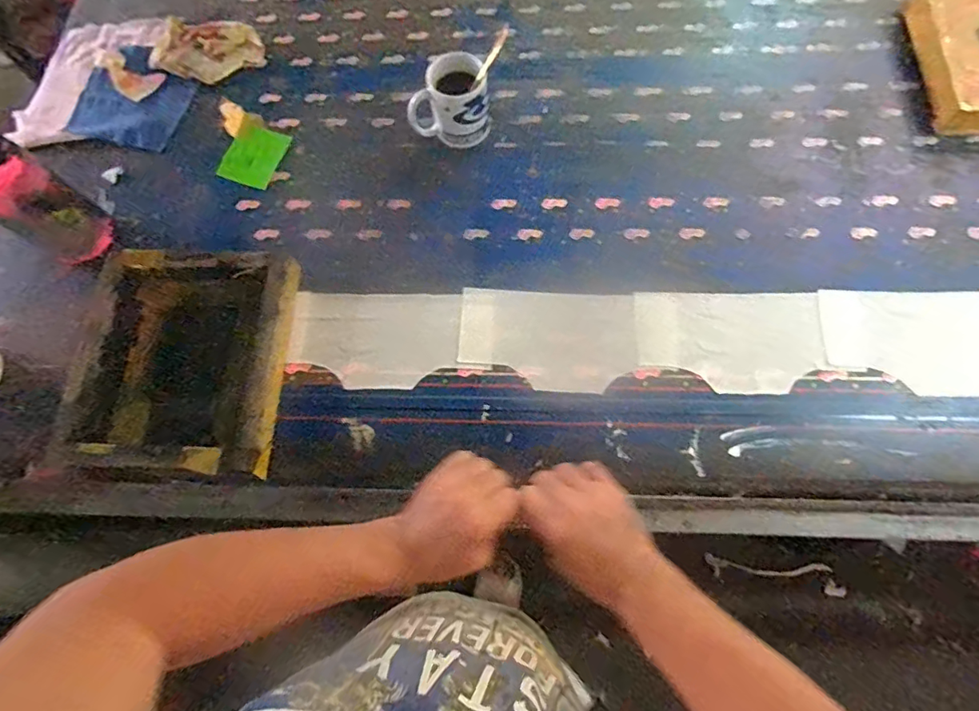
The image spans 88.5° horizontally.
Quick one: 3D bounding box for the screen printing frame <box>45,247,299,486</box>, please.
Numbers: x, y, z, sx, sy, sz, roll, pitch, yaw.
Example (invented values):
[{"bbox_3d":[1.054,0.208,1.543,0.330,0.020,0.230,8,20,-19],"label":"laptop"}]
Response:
[{"bbox_3d":[-0.404,0.005,0.646,0.272,0.047,0.286,2,72,3],"label":"screen printing frame"}]

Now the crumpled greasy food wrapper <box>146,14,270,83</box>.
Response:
[{"bbox_3d":[-0.470,-0.507,0.832,0.174,0.015,0.120,16,74,8],"label":"crumpled greasy food wrapper"}]

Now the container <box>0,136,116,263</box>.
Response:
[{"bbox_3d":[-0.599,-0.199,0.660,0.091,0.166,0.091,32,76,12],"label":"container"}]

